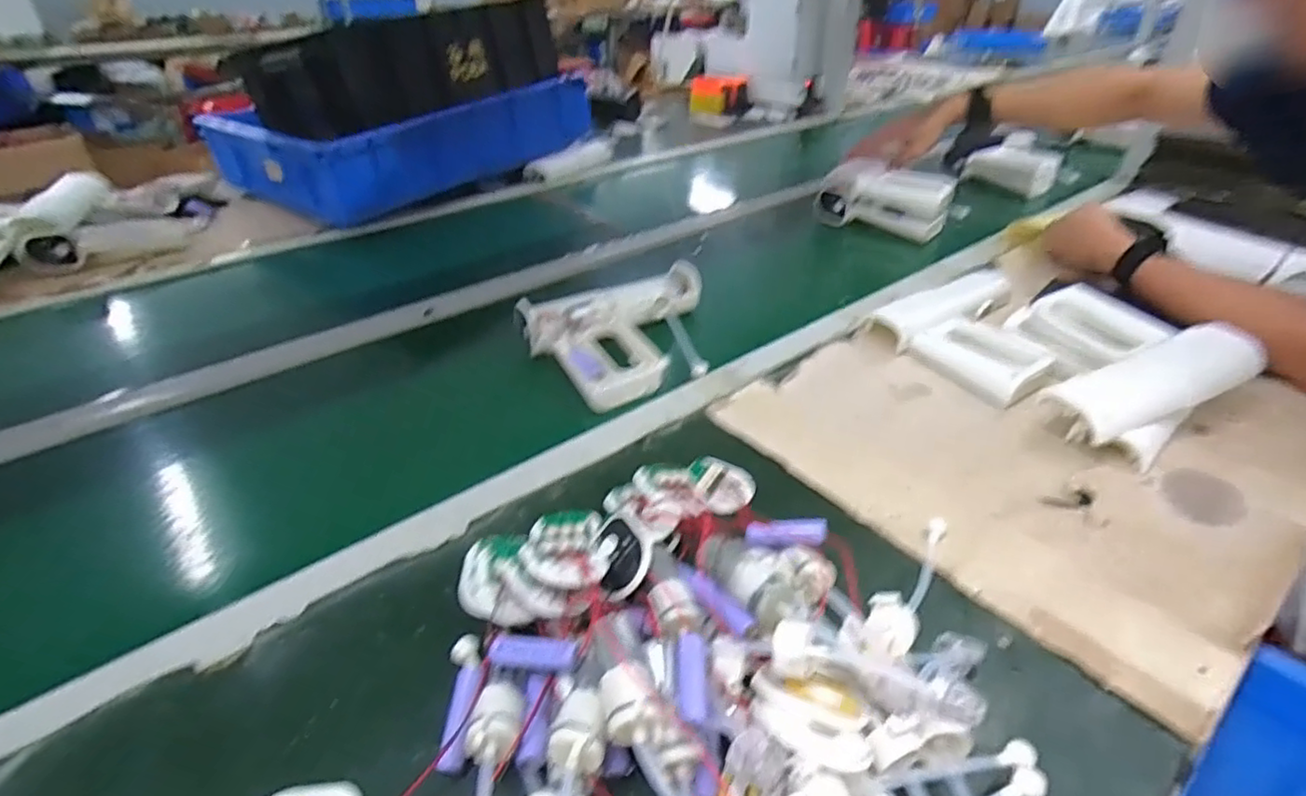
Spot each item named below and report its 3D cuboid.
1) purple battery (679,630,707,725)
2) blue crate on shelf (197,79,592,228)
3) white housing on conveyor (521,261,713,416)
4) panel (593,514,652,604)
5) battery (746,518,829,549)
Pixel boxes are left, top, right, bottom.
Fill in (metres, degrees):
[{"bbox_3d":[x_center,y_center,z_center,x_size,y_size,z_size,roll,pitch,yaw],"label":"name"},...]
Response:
[{"bbox_3d":[0.020,0.143,0.333,0.013,0.011,0.050,0,36,2],"label":"purple battery"},{"bbox_3d":[-0.479,-0.504,1.253,0.432,0.134,0.579,20,41,28],"label":"blue crate on shelf"},{"bbox_3d":[-0.012,-0.076,0.700,0.220,0.041,0.174,-23,41,-26],"label":"white housing on conveyor"},{"bbox_3d":[-0.019,0.099,0.416,0.034,0.010,0.064,-33,33,4],"label":"panel"},{"bbox_3d":[0.088,0.087,0.423,0.053,0.011,0.015,-5,36,-4],"label":"battery"}]

